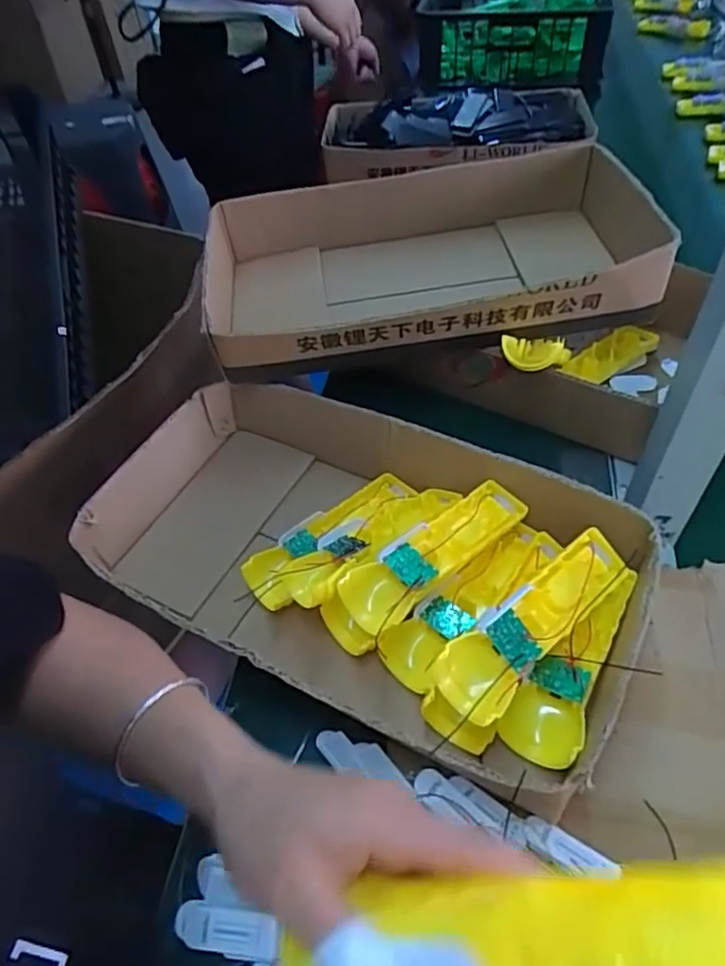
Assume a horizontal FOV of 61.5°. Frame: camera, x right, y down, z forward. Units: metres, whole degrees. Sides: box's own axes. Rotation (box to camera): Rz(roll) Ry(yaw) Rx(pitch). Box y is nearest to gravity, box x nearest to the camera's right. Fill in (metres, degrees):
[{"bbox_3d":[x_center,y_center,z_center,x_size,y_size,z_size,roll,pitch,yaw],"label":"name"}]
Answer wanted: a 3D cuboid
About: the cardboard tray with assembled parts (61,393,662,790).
[{"bbox_3d":[-0.006,0.044,0.509,0.428,0.086,0.228,20,54,20],"label":"cardboard tray with assembled parts"}]

